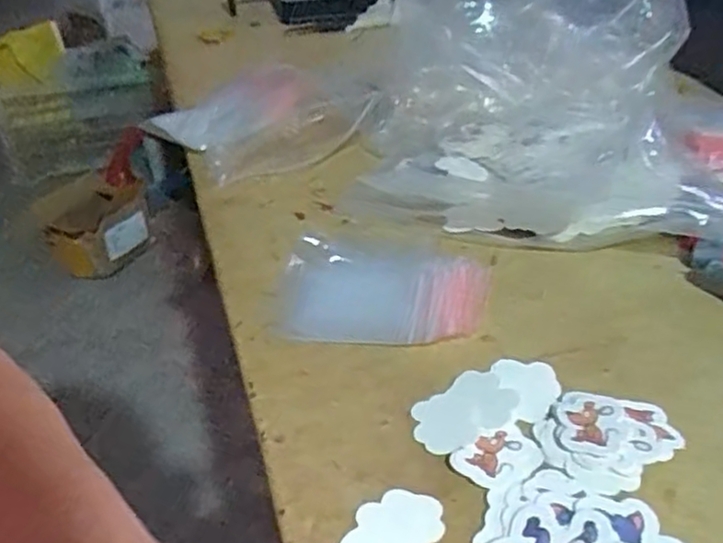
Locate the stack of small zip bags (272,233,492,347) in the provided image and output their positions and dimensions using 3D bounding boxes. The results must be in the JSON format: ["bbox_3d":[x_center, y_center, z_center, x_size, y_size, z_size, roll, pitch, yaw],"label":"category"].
[{"bbox_3d":[0.013,0.010,0.454,0.130,0.011,0.101,4,35,12],"label":"stack of small zip bags"}]

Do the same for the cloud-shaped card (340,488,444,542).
[{"bbox_3d":[0.014,0.118,0.313,0.036,0.004,0.049,17,40,28],"label":"cloud-shaped card"}]

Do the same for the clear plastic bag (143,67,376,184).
[{"bbox_3d":[-0.102,-0.151,0.684,0.181,0.041,0.166,-23,38,-25],"label":"clear plastic bag"}]

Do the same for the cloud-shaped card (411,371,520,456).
[{"bbox_3d":[0.052,0.073,0.367,0.055,0.004,0.038,-29,39,-19],"label":"cloud-shaped card"}]

